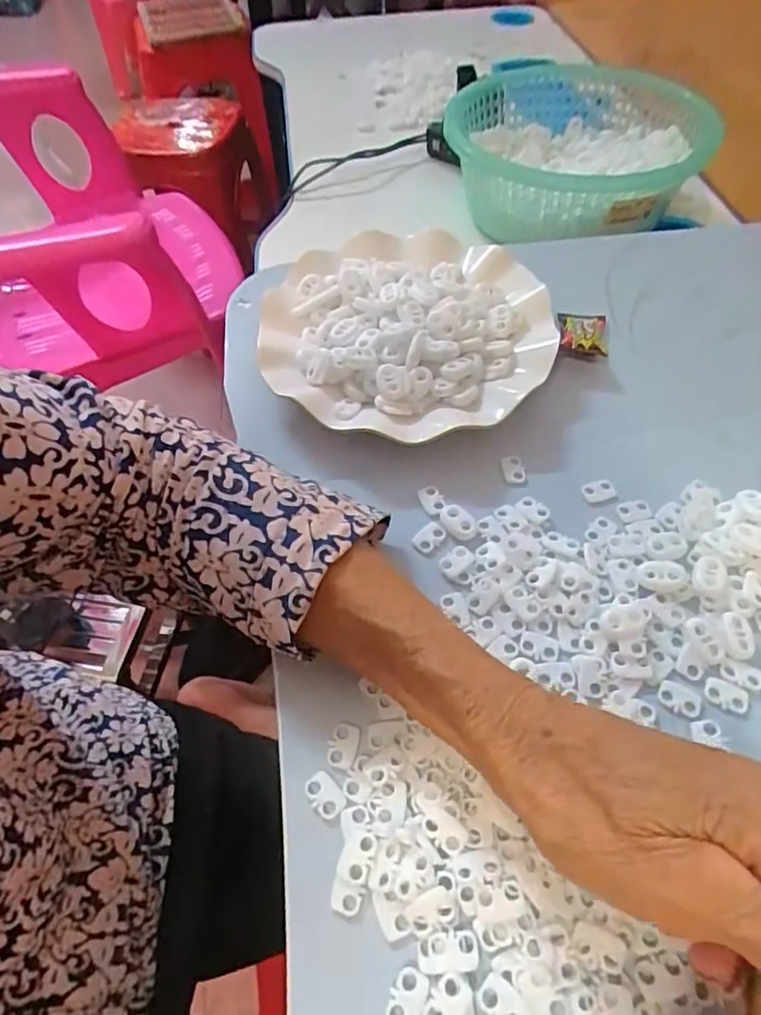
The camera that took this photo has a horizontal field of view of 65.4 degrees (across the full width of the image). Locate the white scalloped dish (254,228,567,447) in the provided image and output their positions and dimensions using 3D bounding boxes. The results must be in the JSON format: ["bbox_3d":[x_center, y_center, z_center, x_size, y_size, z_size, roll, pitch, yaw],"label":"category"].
[{"bbox_3d":[0.017,-0.110,0.386,0.177,0.043,0.181,-1,54,2],"label":"white scalloped dish"}]

